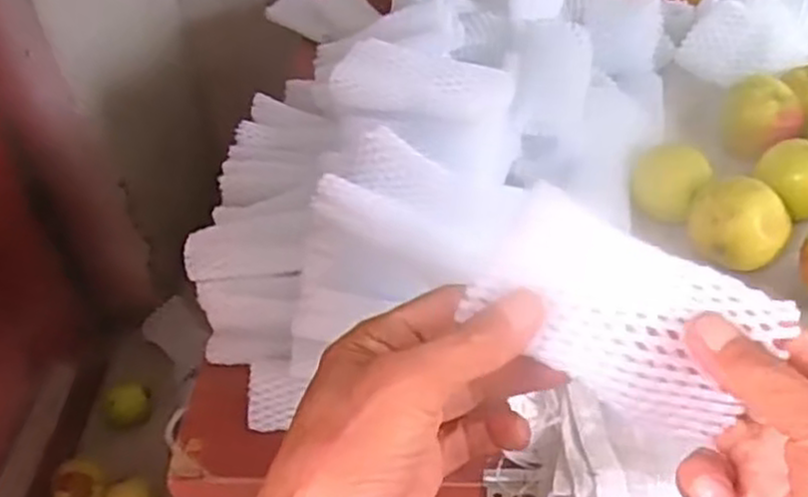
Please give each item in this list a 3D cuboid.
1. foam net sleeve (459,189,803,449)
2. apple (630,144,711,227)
[{"bbox_3d":[0.092,0.030,0.322,0.120,0.012,0.070,25,90,2],"label":"foam net sleeve"},{"bbox_3d":[0.208,-0.047,0.601,0.059,0.054,0.046,30,53,31],"label":"apple"}]

